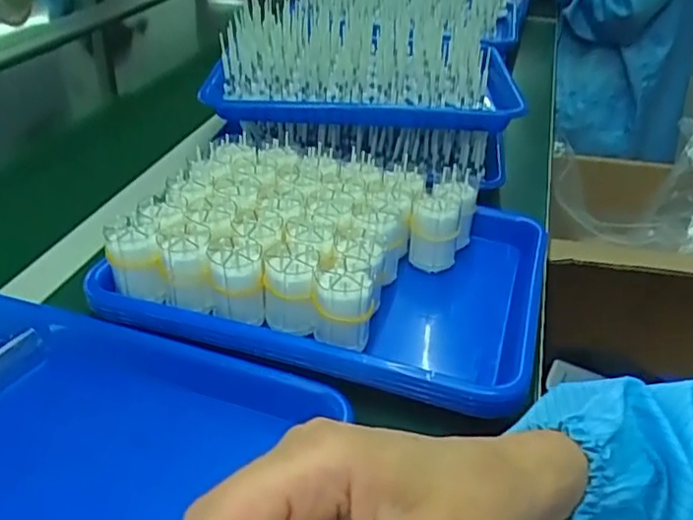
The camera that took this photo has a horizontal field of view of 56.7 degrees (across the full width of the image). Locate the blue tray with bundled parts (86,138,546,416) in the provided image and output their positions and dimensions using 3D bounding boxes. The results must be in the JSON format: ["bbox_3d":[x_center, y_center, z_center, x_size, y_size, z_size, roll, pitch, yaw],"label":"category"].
[{"bbox_3d":[-0.007,-0.006,0.523,0.306,0.075,0.237,15,35,11],"label":"blue tray with bundled parts"}]

